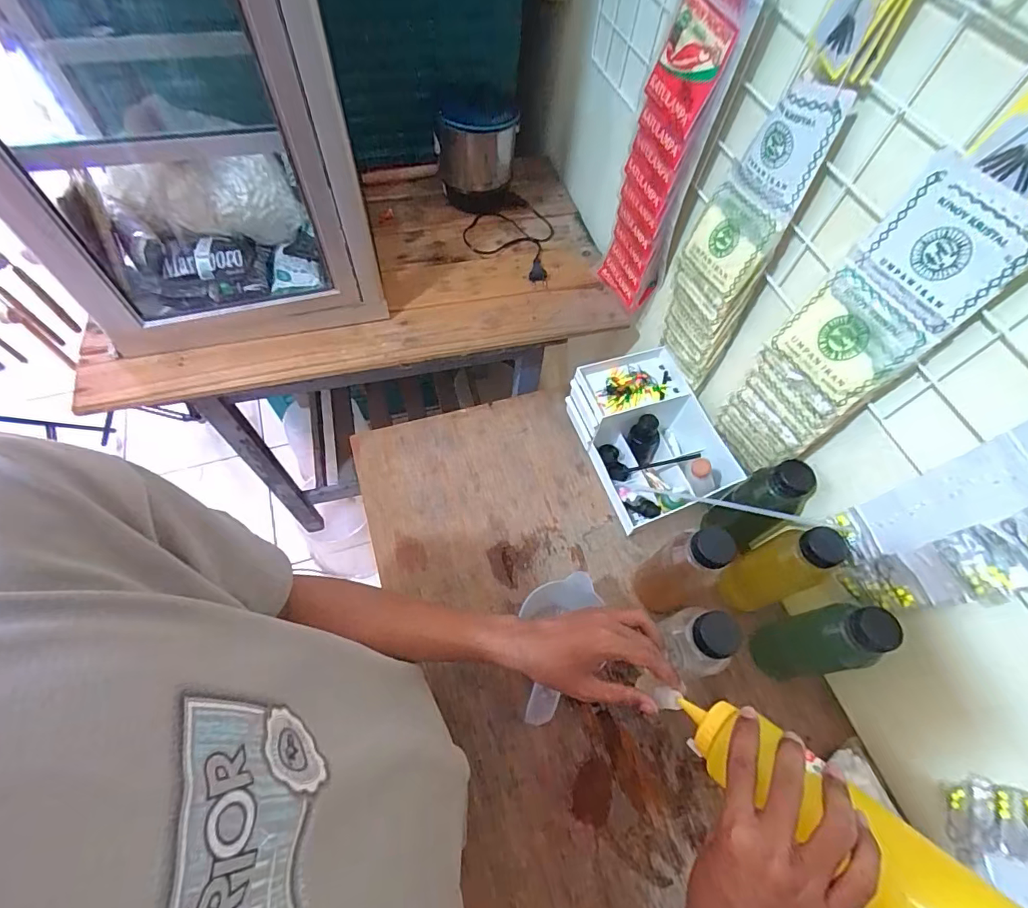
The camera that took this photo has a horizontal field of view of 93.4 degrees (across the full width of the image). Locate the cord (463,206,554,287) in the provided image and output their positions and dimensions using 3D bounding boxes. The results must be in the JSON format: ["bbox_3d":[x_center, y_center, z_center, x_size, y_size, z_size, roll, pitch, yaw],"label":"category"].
[{"bbox_3d":[-0.008,-0.357,0.804,0.143,0.017,0.170,8,61,0],"label":"cord"}]

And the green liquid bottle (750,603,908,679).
[{"bbox_3d":[0.324,0.199,0.513,0.063,0.154,0.060,2,61,-3],"label":"green liquid bottle"}]

